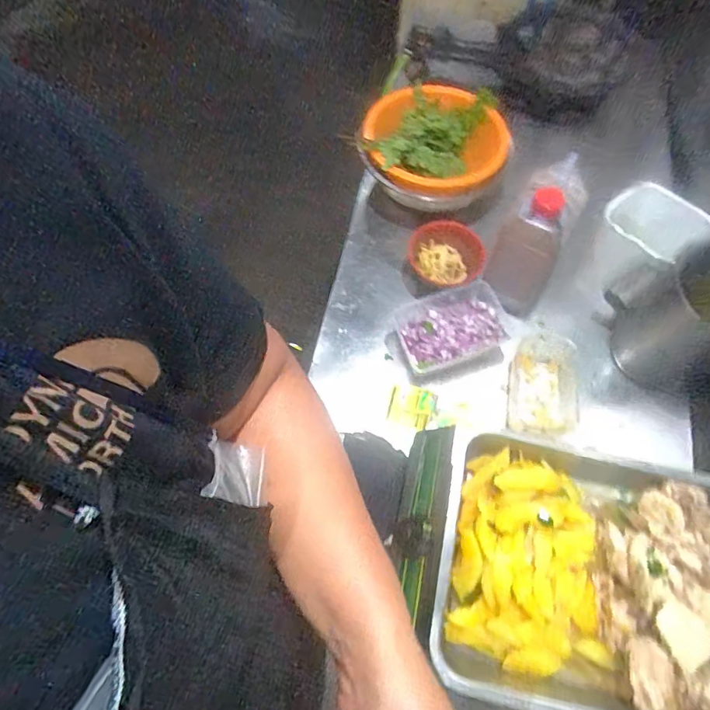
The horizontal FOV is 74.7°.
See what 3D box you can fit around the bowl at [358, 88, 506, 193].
[{"bbox_3d":[0.149,-0.396,0.879,0.256,0.096,0.253,0,65,0],"label":"bowl"}]

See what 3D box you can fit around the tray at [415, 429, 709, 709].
[{"bbox_3d":[0.253,0.231,0.482,0.339,0.060,0.254,13,65,6],"label":"tray"}]

